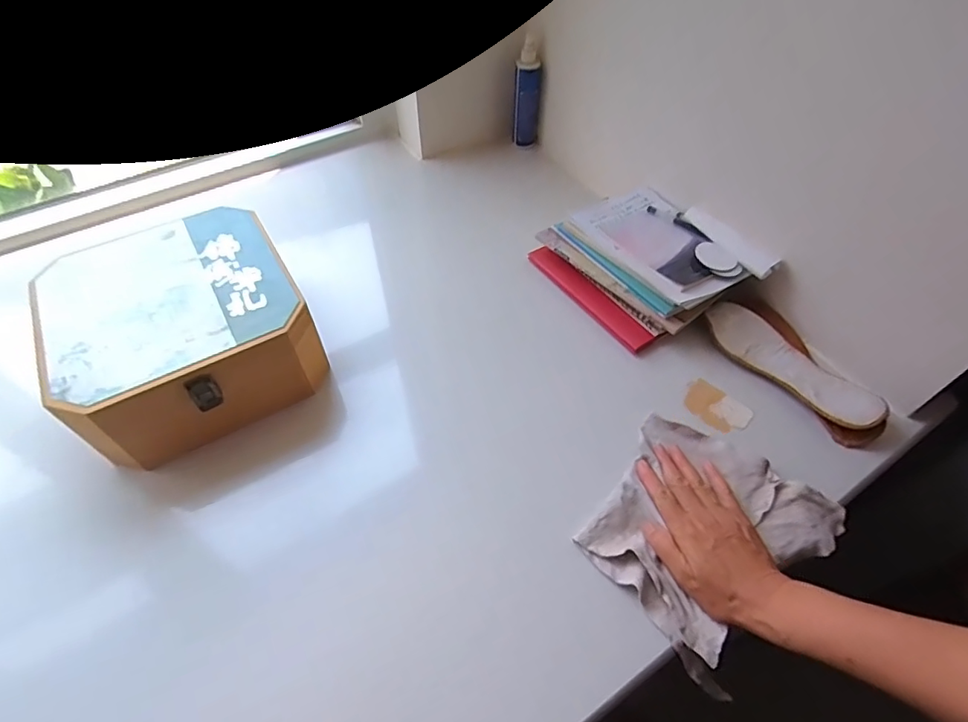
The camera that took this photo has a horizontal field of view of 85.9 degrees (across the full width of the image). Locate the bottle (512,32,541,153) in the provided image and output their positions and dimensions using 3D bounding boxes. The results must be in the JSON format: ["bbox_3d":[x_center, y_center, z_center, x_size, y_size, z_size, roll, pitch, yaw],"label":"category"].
[{"bbox_3d":[0.073,-0.428,0.848,0.035,0.169,0.035,-26,57,-19],"label":"bottle"}]

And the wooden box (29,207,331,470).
[{"bbox_3d":[-0.329,-0.039,0.577,0.241,0.100,0.255,-26,57,-19],"label":"wooden box"}]

